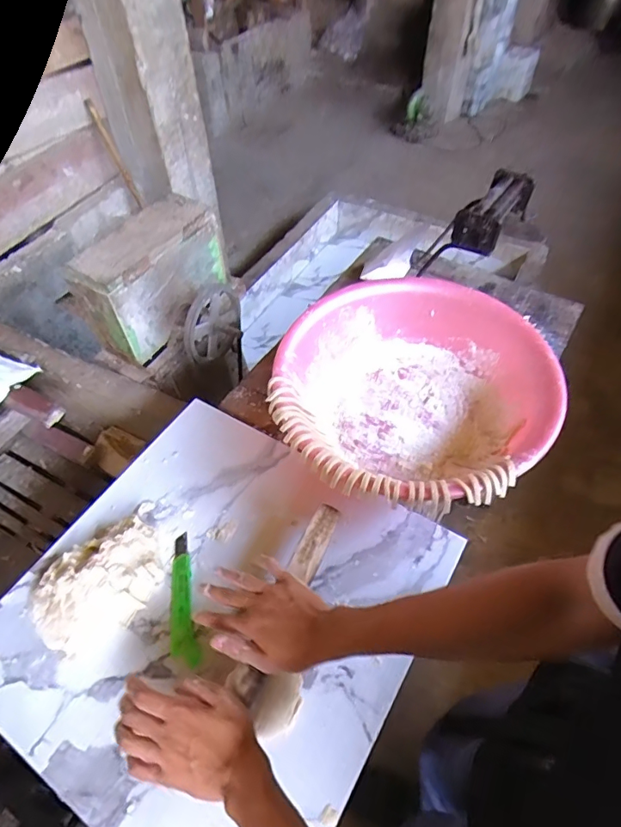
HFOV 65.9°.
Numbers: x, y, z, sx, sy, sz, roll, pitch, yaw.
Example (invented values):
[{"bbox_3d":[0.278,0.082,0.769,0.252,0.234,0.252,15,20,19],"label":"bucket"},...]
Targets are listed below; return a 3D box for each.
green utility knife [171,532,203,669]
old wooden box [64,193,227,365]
[{"bbox_3d":[-0.170,0.241,0.632,0.031,0.011,0.169,-13,53,-9],"label":"green utility knife"},{"bbox_3d":[-0.364,-0.326,1.139,0.115,0.226,0.353,25,56,19],"label":"old wooden box"}]

